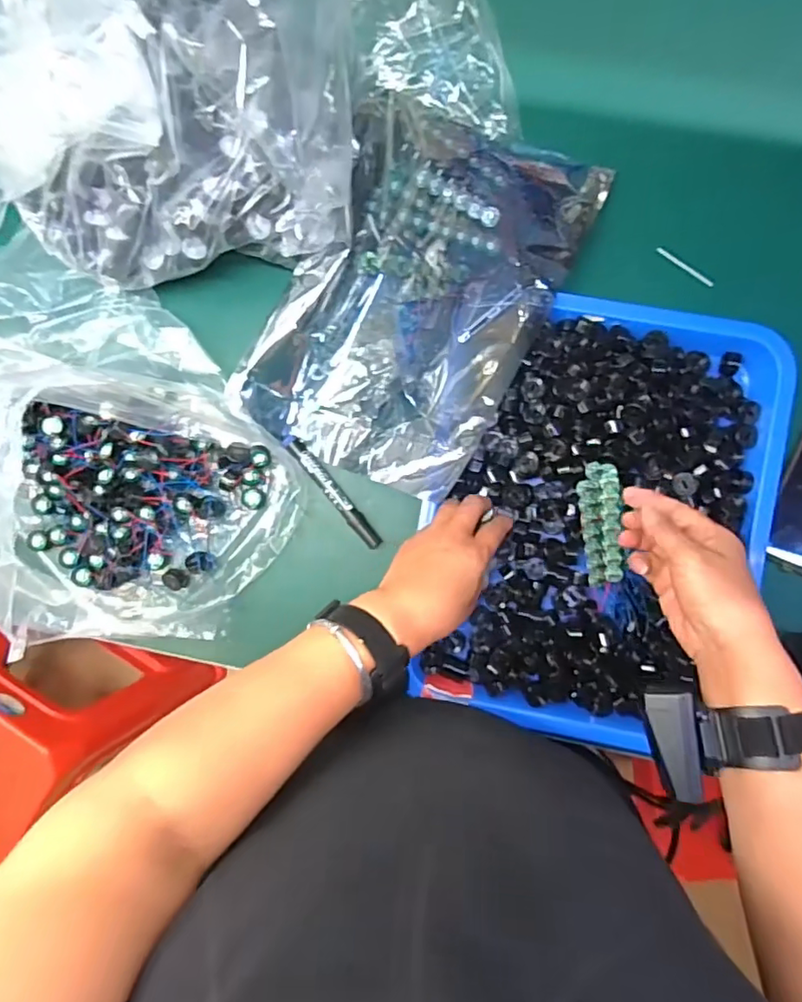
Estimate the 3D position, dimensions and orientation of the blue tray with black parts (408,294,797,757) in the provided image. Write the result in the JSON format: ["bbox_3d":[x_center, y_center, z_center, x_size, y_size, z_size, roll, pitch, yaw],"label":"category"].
[{"bbox_3d":[0.180,0.013,0.503,0.274,0.048,0.376,12,91,4],"label":"blue tray with black parts"}]

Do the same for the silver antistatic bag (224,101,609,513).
[{"bbox_3d":[0.017,-0.186,0.492,0.213,0.058,0.329,25,91,4],"label":"silver antistatic bag"}]

